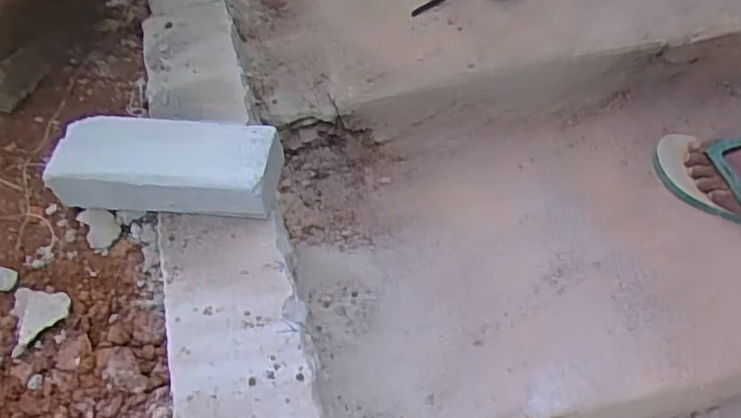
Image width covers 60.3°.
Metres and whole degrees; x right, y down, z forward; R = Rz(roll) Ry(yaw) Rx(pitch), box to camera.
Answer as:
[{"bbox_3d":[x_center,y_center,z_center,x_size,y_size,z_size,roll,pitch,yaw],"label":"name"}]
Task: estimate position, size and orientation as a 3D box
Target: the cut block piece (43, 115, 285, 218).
[{"bbox_3d":[-0.180,-0.038,0.572,0.196,0.049,0.077,6,54,7],"label":"cut block piece"}]

